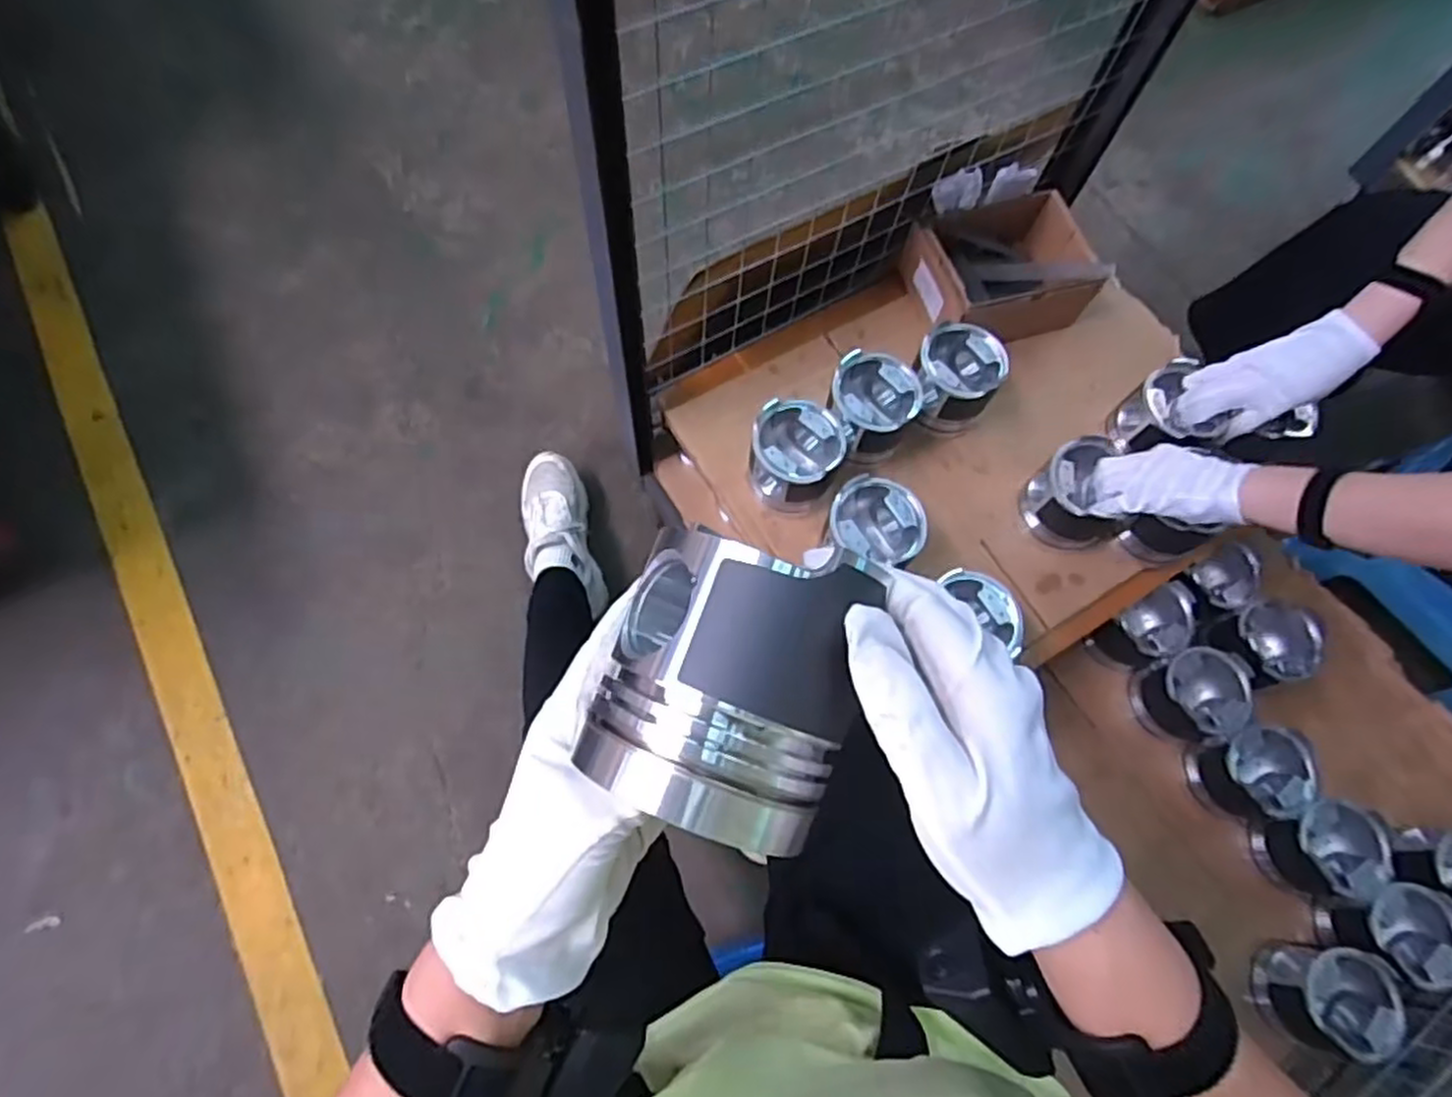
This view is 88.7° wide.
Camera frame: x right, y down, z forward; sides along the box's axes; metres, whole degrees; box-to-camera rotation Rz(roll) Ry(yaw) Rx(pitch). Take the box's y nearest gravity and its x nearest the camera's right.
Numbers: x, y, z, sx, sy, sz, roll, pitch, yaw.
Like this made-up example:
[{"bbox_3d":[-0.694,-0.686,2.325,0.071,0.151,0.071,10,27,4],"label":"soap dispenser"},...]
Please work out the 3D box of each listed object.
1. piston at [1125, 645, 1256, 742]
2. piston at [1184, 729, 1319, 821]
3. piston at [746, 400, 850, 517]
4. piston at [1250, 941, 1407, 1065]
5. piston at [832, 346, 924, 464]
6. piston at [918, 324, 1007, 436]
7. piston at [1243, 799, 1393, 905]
[{"bbox_3d":[0.546,0.170,0.870,0.102,0.076,0.097,1,70,-3],"label":"piston"},{"bbox_3d":[0.576,0.245,0.814,0.097,0.068,0.094,-4,70,-5],"label":"piston"},{"bbox_3d":[0.080,-0.099,0.825,0.103,0.085,0.104,13,69,1],"label":"piston"},{"bbox_3d":[0.601,0.447,0.743,0.098,0.079,0.094,10,69,0],"label":"piston"},{"bbox_3d":[0.161,-0.156,0.841,0.095,0.094,0.096,1,70,-3],"label":"piston"},{"bbox_3d":[0.261,-0.191,0.856,0.091,0.094,0.096,1,70,-3],"label":"piston"},{"bbox_3d":[0.633,0.317,0.790,0.097,0.066,0.089,1,70,-3],"label":"piston"}]

